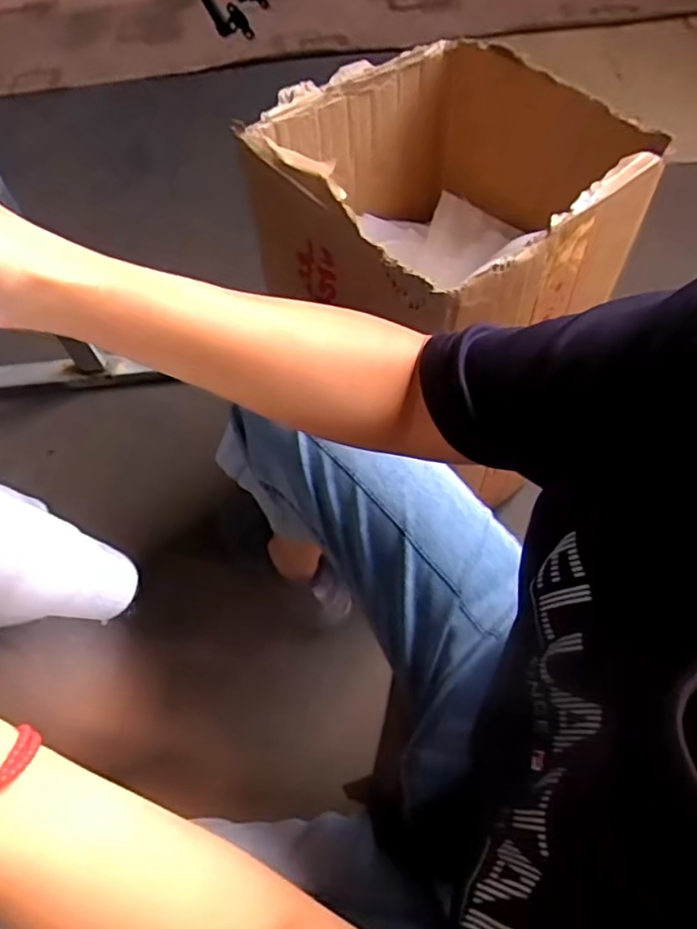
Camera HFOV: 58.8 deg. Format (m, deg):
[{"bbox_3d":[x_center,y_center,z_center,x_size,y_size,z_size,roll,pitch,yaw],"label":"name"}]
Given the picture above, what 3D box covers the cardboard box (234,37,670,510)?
[{"bbox_3d":[0.084,-0.243,0.632,0.294,0.200,0.314,-37,64,-16],"label":"cardboard box"}]

